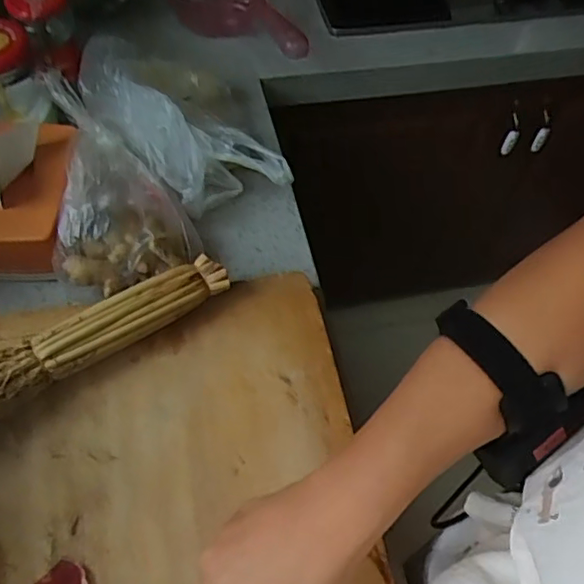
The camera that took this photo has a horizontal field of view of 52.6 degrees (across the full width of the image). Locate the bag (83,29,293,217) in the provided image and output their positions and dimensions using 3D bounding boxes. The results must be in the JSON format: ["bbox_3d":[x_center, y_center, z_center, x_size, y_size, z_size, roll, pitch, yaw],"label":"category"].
[{"bbox_3d":[-0.129,-0.192,0.676,0.175,0.097,0.236,-21,62,-16],"label":"bag"}]

